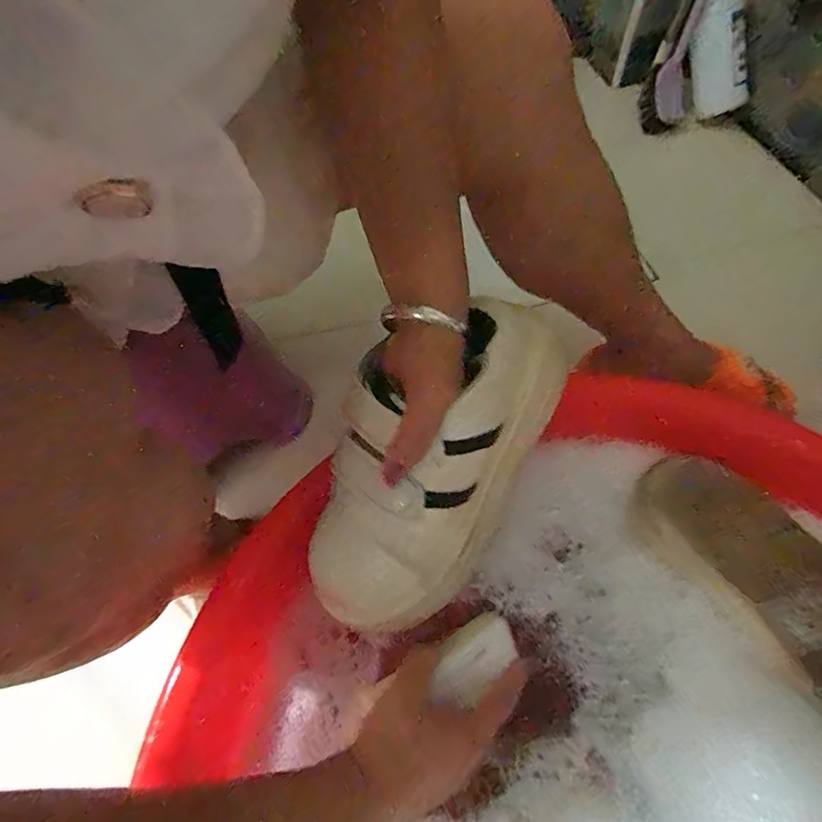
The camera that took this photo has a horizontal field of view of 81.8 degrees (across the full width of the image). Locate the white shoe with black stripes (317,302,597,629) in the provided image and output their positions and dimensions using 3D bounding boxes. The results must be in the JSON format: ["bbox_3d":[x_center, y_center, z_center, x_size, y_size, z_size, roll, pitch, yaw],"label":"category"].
[{"bbox_3d":[0.016,0.026,0.305,0.111,0.077,0.233,37,90,24],"label":"white shoe with black stripes"}]

